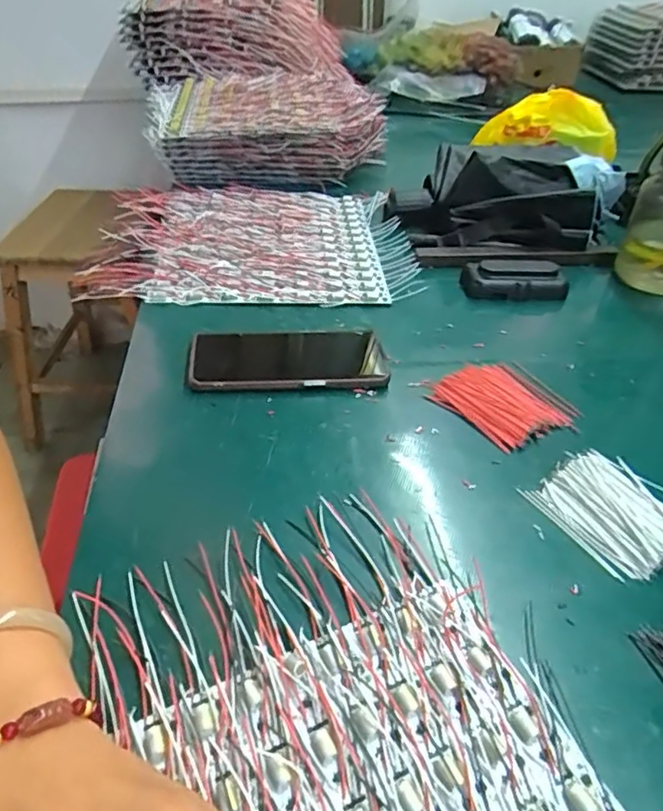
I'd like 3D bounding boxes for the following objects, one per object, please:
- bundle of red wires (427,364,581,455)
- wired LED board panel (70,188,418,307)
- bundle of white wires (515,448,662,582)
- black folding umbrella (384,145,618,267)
[{"bbox_3d":[0.138,-0.004,0.466,0.079,0.015,0.094,-29,52,-25],"label":"bundle of red wires"},{"bbox_3d":[-0.094,-0.198,0.675,0.338,0.009,0.301,-7,46,-5],"label":"wired LED board panel"},{"bbox_3d":[0.191,0.065,0.385,0.093,0.014,0.088,-26,51,-22],"label":"bundle of white wires"},{"bbox_3d":[0.194,-0.228,0.670,0.257,0.091,0.156,4,42,4],"label":"black folding umbrella"}]

